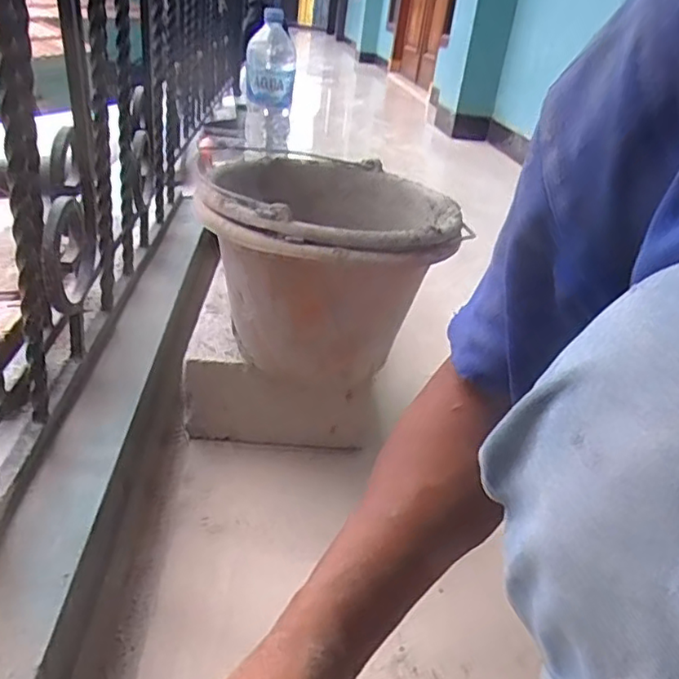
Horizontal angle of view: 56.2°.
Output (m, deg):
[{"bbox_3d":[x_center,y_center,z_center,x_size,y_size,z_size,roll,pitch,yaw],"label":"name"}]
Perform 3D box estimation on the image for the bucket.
[{"bbox_3d":[-0.011,-0.071,0.649,0.225,0.174,0.241,5,28,-3],"label":"bucket"}]

